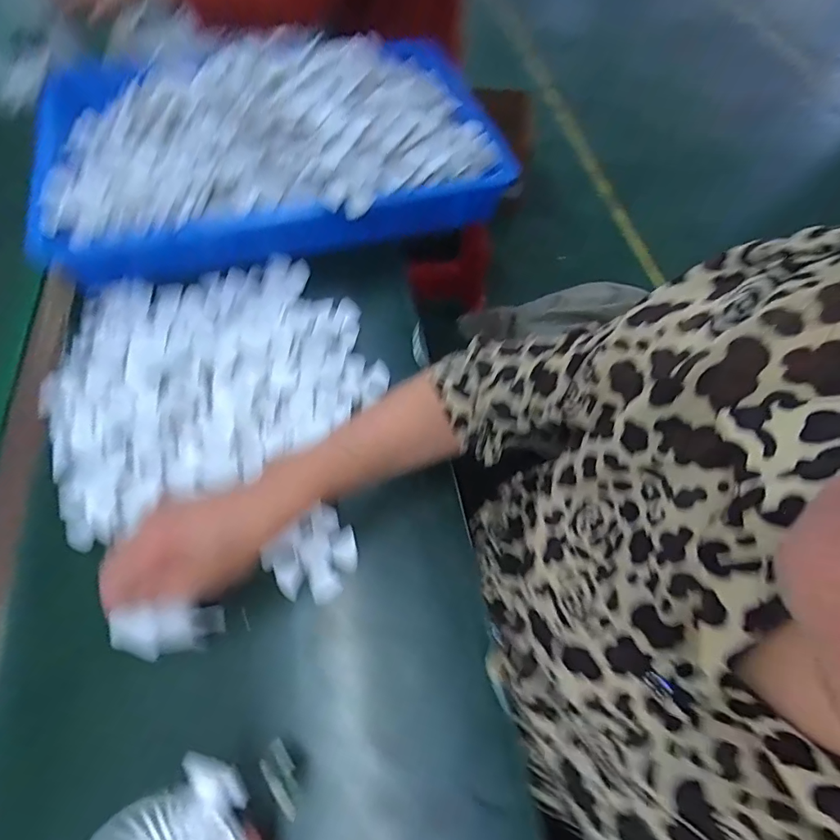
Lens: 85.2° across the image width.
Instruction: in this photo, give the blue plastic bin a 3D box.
[{"bbox_3d":[-0.189,-0.367,0.607,0.546,0.097,0.322,-13,63,-10],"label":"blue plastic bin"}]

